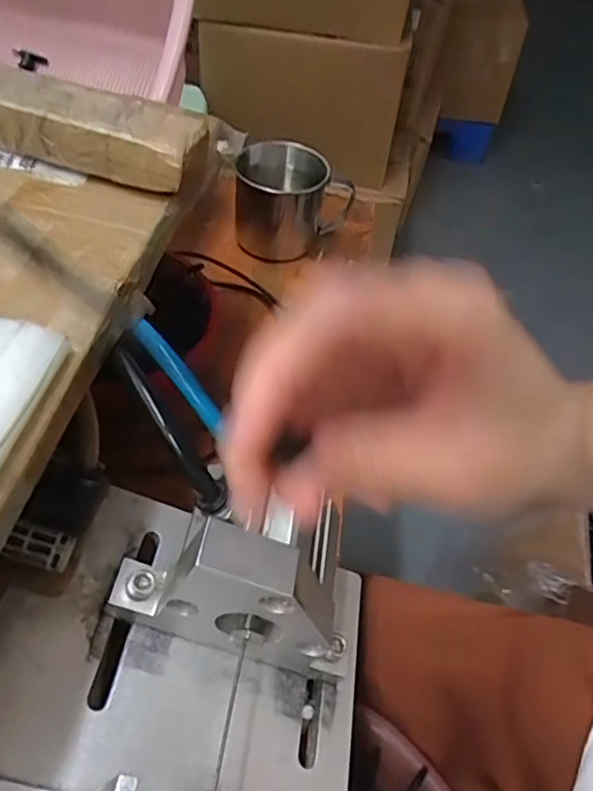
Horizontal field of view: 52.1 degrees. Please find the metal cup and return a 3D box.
[{"bbox_3d":[-0.003,-0.157,0.499,0.090,0.079,0.090,2,49,-3],"label":"metal cup"}]

